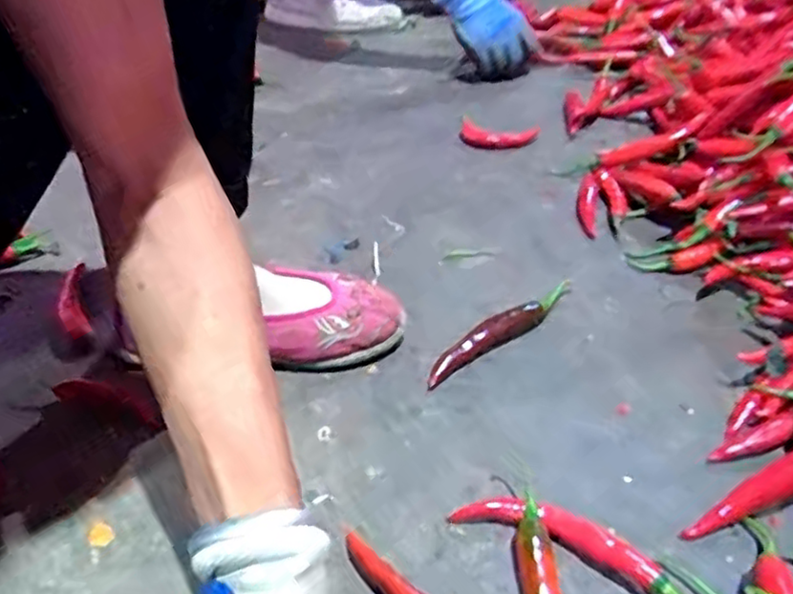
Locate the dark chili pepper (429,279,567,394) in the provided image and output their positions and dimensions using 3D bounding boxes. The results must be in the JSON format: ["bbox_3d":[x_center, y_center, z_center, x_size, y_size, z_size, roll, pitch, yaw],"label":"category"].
[{"bbox_3d":[0.088,0.023,0.557,0.163,0.020,0.016,-29,45,-28],"label":"dark chili pepper"}]

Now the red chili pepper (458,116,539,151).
[{"bbox_3d":[0.119,-0.193,0.821,0.092,0.011,0.052,12,41,18],"label":"red chili pepper"}]

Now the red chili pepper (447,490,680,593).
[{"bbox_3d":[0.107,0.149,0.402,0.151,0.021,0.032,22,45,28],"label":"red chili pepper"}]

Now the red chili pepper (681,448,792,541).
[{"bbox_3d":[0.243,0.103,0.419,0.160,0.023,0.026,-30,43,-5],"label":"red chili pepper"}]

